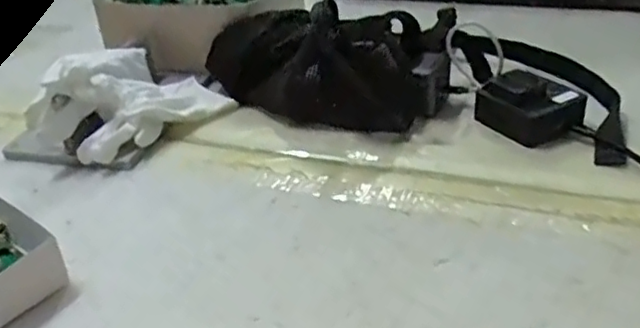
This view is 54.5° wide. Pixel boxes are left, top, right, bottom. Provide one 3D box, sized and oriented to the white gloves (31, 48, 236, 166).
[{"bbox_3d":[-0.195,-0.071,0.620,0.105,0.085,0.181,25,43,37],"label":"white gloves"}]

